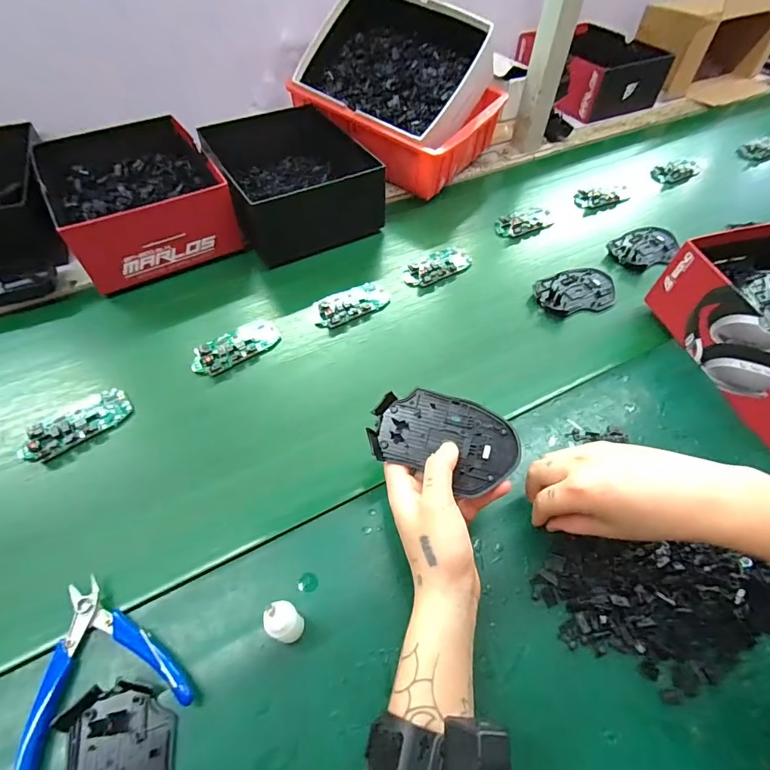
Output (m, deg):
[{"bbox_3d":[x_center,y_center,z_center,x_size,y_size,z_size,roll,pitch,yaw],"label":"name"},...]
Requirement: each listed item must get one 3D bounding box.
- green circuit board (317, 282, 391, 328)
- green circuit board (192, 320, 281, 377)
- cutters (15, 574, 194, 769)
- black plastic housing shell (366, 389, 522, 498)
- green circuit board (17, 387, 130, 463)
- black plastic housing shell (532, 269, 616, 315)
[{"bbox_3d":[-0.041,-0.103,0.520,0.095,0.014,0.048,-24,59,-17],"label":"green circuit board"},{"bbox_3d":[-0.168,-0.045,0.477,0.099,0.019,0.044,-32,62,-21],"label":"green circuit board"},{"bbox_3d":[-0.205,0.194,0.295,0.108,0.020,0.115,-28,60,-19],"label":"cutters"},{"bbox_3d":[0.048,0.042,0.343,0.115,0.020,0.065,20,61,10],"label":"black plastic housing shell"},{"bbox_3d":[-0.304,0.037,0.416,0.098,0.014,0.047,-33,62,-22],"label":"green circuit board"},{"bbox_3d":[0.248,-0.121,0.544,0.110,0.012,0.074,-22,58,-15],"label":"black plastic housing shell"}]

